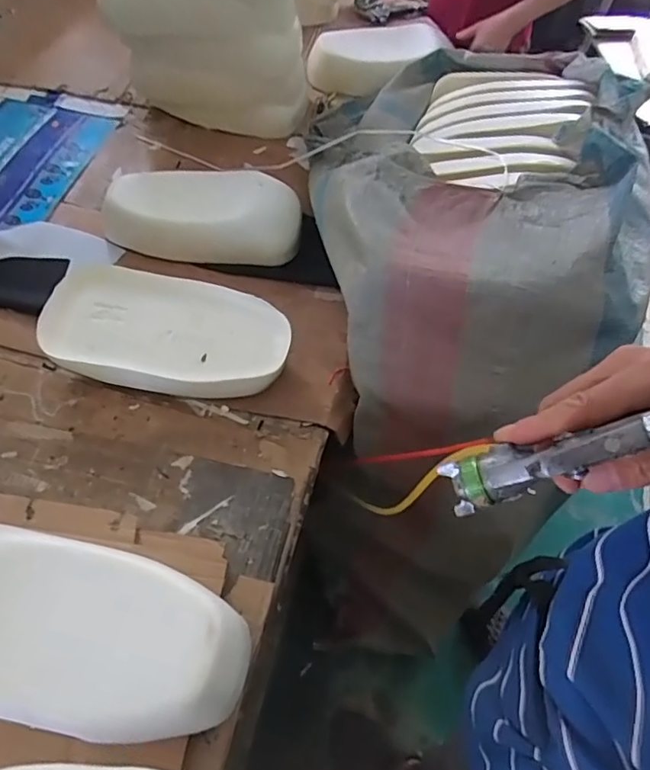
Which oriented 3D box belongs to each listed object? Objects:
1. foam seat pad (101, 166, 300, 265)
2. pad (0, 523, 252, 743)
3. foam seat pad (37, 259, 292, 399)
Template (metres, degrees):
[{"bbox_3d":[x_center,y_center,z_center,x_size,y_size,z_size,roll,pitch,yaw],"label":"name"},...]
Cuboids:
[{"bbox_3d":[-0.228,-0.326,1.013,0.366,0.103,0.160,2,58,-1],"label":"foam seat pad"},{"bbox_3d":[-0.257,0.266,0.567,0.336,0.084,0.176,12,59,5],"label":"pad"},{"bbox_3d":[-0.245,-0.077,0.864,0.367,0.099,0.188,8,59,3],"label":"foam seat pad"}]

